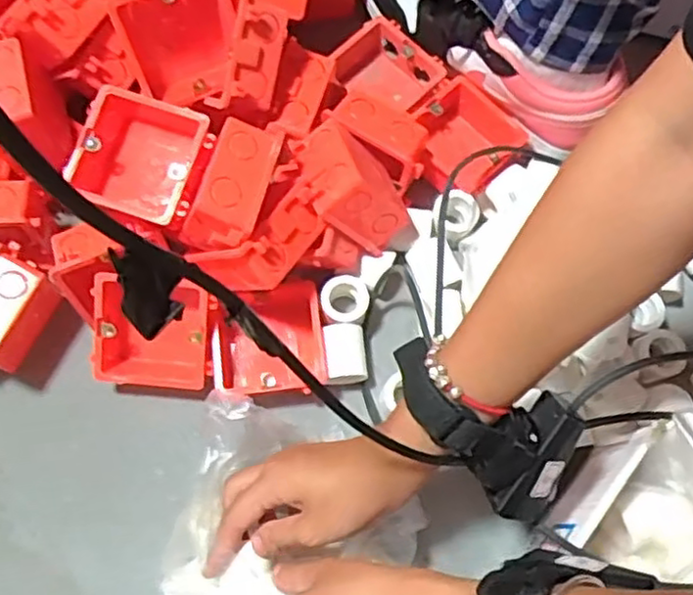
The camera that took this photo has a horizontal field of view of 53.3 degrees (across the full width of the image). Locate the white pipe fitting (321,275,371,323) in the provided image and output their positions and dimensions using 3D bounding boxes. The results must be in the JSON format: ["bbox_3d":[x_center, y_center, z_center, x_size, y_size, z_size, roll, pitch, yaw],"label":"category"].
[{"bbox_3d":[-0.001,0.005,0.537,0.036,0.044,0.035,0,73,-1],"label":"white pipe fitting"}]

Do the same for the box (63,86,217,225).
[{"bbox_3d":[-0.142,-0.094,0.482,0.086,0.047,0.082,21,74,5],"label":"box"}]

